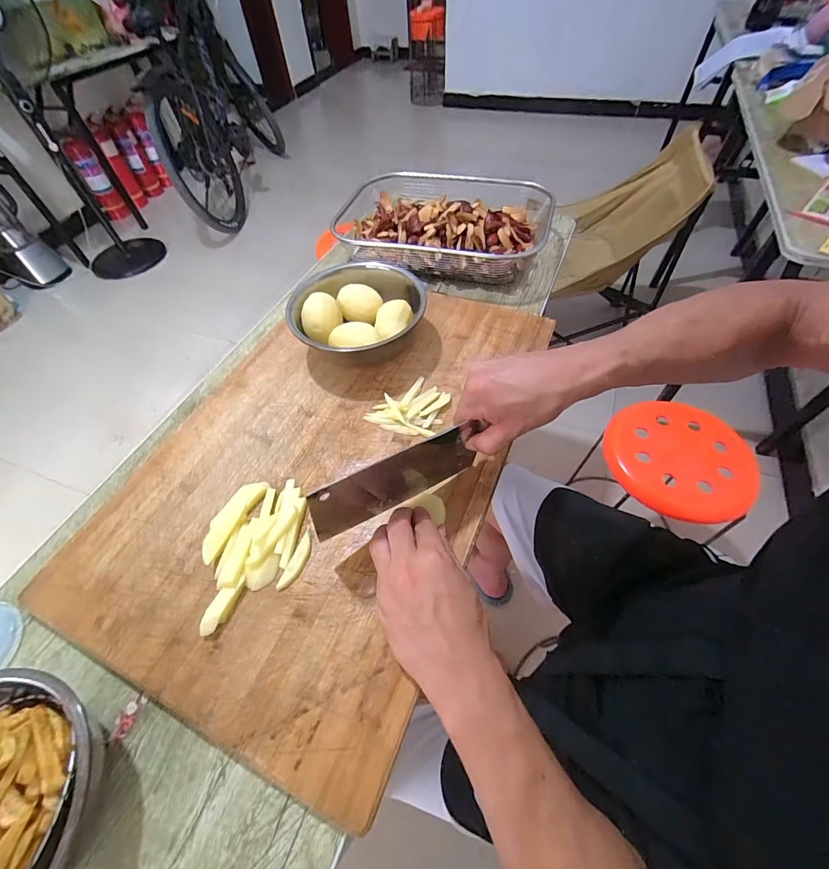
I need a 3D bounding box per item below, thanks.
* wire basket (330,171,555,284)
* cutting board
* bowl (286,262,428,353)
[{"bbox_3d":[0.056,-0.375,0.695,0.343,0.064,0.264,11,56,11],"label":"wire basket"},{"bbox_3d":[-0.097,0.000,0.462,0.386,0.019,0.572,18,58,16],"label":"cutting board"},{"bbox_3d":[-0.075,-0.160,0.540,0.179,0.072,0.174,-2,55,2],"label":"bowl"}]

